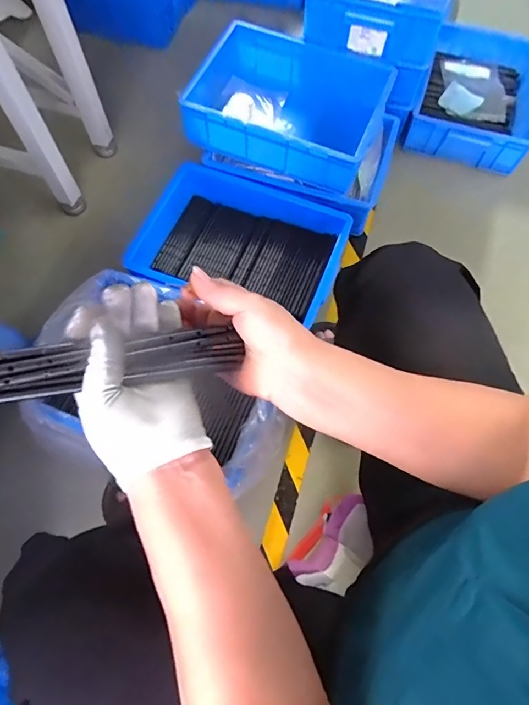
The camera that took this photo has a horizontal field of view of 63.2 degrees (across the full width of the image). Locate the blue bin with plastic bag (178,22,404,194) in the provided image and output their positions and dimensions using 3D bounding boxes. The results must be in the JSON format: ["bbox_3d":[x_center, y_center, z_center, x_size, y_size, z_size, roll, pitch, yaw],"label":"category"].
[{"bbox_3d":[0.043,-0.539,0.970,0.411,0.136,0.310,21,68,7],"label":"blue bin with plastic bag"}]

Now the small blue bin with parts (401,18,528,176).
[{"bbox_3d":[0.567,-0.692,1.144,0.308,0.109,0.443,20,68,7],"label":"small blue bin with parts"}]

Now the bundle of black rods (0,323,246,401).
[{"bbox_3d":[-0.121,0.008,0.316,0.217,0.017,0.033,-8,66,-27],"label":"bundle of black rods"}]

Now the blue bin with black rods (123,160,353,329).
[{"bbox_3d":[-0.052,-0.225,0.941,0.423,0.105,0.296,18,68,6],"label":"blue bin with black rods"}]

